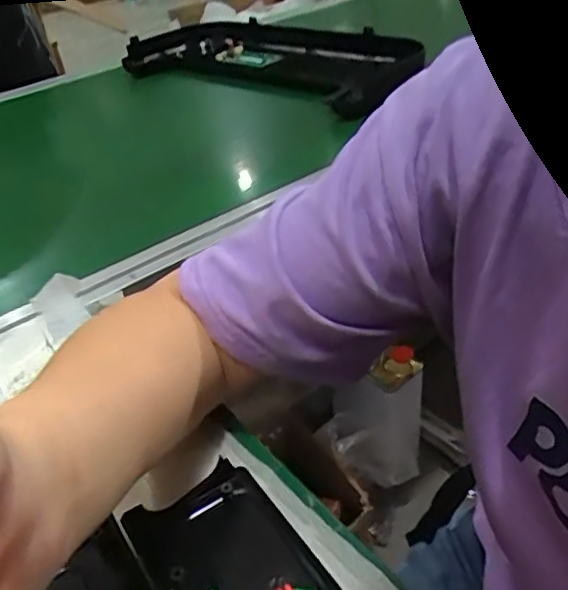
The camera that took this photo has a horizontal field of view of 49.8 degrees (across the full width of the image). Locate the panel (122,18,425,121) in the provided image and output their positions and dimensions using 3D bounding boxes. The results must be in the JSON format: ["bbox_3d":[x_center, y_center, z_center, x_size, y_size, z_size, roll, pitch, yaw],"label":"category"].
[{"bbox_3d":[-0.002,-0.341,0.885,0.421,0.070,0.221,15,41,28],"label":"panel"}]

